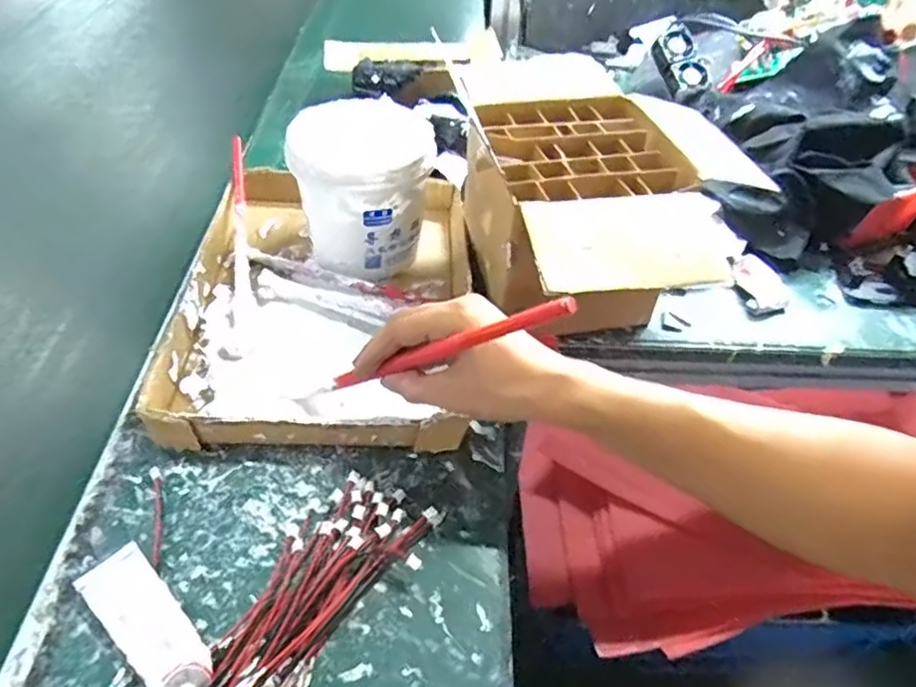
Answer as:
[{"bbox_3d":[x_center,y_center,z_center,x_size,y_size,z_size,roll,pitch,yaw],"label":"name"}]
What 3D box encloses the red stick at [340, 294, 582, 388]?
[{"bbox_3d":[-0.010,0.004,0.372,0.191,0.015,0.010,-19,33,39],"label":"red stick"}]

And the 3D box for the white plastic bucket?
[{"bbox_3d":[-0.085,-0.139,0.568,0.118,0.122,0.122,1,47,-2],"label":"white plastic bucket"}]

